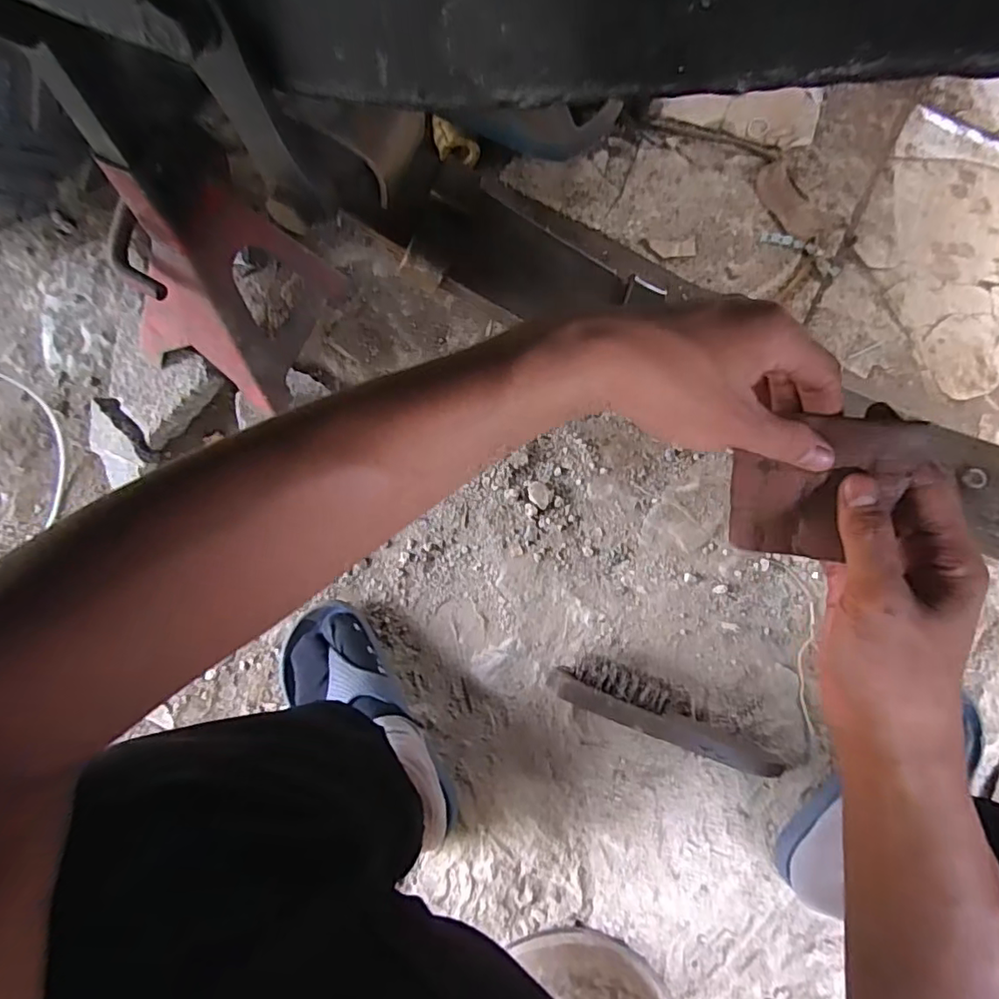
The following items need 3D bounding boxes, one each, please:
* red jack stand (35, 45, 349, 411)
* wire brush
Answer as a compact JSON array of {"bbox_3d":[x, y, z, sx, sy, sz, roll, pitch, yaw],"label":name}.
[{"bbox_3d":[-0.270,-0.223,0.498,0.146,0.320,0.158,18,78,2],"label":"red jack stand"},{"bbox_3d":[0.169,0.212,0.568,0.239,0.042,0.050,21,78,3],"label":"wire brush"}]

